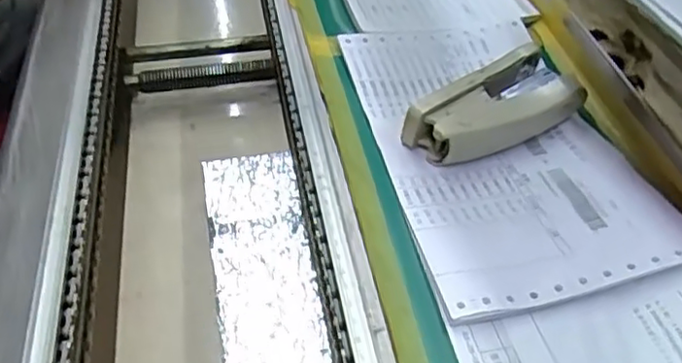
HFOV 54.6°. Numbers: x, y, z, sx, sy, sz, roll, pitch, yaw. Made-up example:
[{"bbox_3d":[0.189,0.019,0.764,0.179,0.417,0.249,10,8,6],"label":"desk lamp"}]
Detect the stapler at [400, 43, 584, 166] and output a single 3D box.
[{"bbox_3d":[0.096,-0.047,0.396,0.111,0.028,0.050,-31,53,-27],"label":"stapler"}]

